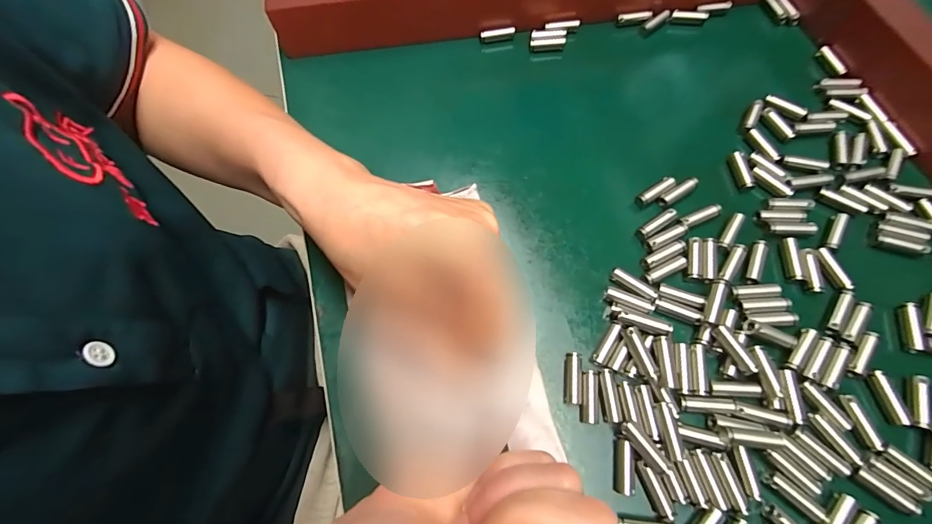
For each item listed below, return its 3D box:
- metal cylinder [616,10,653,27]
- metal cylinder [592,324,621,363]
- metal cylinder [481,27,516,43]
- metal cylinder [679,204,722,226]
[{"bbox_3d":[0.124,-0.180,0.300,0.025,0.006,0.008,-12,69,-2],"label":"metal cylinder"},{"bbox_3d":[0.071,0.040,0.204,0.006,0.004,0.022,33,74,14],"label":"metal cylinder"},{"bbox_3d":[0.023,-0.165,0.296,0.026,0.008,0.006,-19,69,-5],"label":"metal cylinder"},{"bbox_3d":[0.134,-0.027,0.232,0.025,0.004,0.005,-21,69,-5],"label":"metal cylinder"}]

